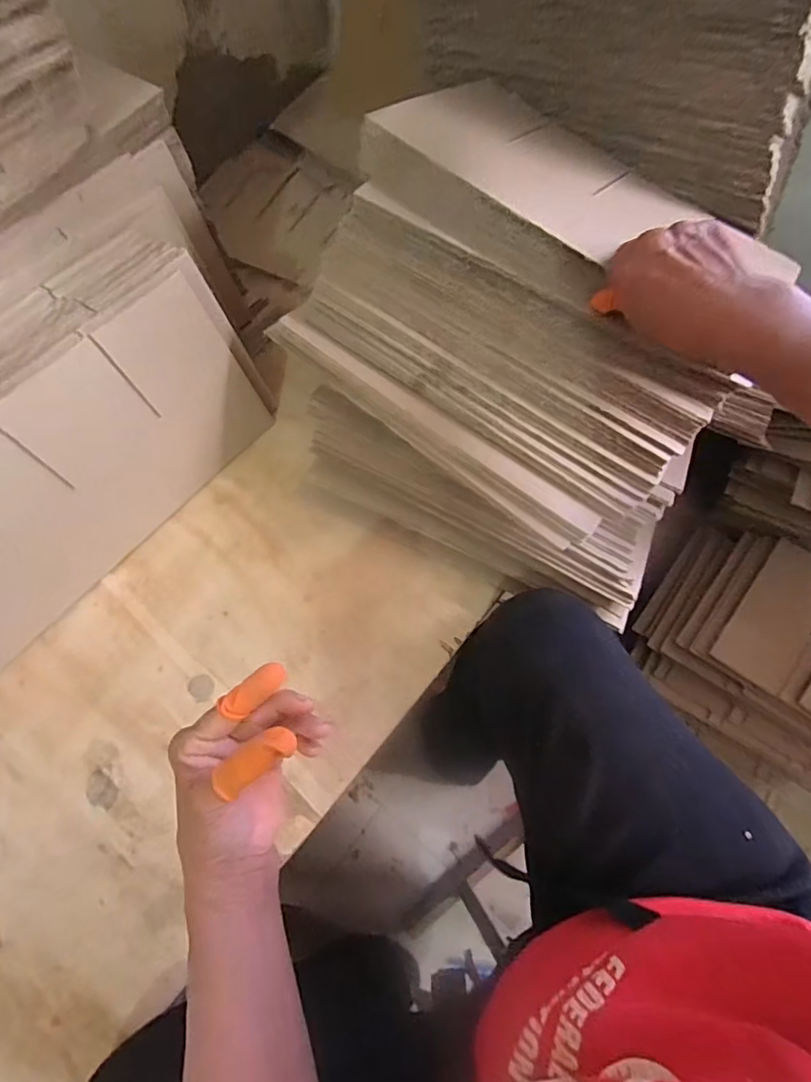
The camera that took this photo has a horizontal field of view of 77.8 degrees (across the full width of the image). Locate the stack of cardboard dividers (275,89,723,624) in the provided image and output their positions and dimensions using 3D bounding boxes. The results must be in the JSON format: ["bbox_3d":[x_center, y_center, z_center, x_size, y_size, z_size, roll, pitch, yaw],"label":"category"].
[{"bbox_3d":[0.087,-0.151,0.468,0.400,0.230,0.256,29,71,8],"label":"stack of cardboard dividers"}]

